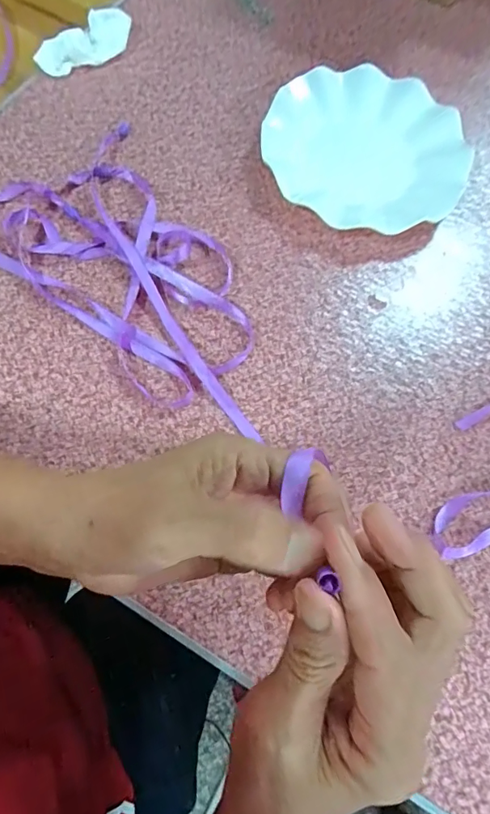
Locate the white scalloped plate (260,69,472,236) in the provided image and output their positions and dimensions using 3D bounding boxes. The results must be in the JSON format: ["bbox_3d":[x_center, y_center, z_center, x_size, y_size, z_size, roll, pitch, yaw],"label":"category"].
[{"bbox_3d":[0.107,-0.233,0.416,0.173,0.025,0.171,1,72,-2],"label":"white scalloped plate"}]

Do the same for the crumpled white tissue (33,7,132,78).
[{"bbox_3d":[-0.156,-0.359,0.450,0.038,0.025,0.099,44,76,11],"label":"crumpled white tissue"}]

